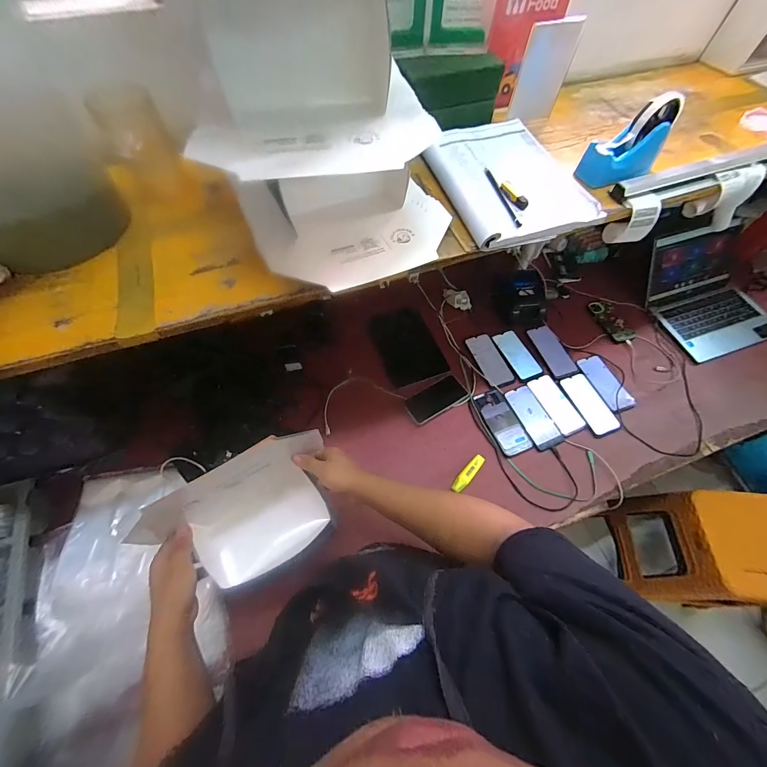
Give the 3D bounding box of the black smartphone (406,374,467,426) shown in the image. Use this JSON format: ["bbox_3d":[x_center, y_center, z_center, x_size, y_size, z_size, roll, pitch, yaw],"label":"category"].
[{"bbox_3d":[0.132,0.039,0.833,0.161,0.016,0.075,-30,65,-15],"label":"black smartphone"}]

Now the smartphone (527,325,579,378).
[{"bbox_3d":[0.470,-0.090,0.908,0.073,0.010,0.164,-19,62,-10],"label":"smartphone"}]

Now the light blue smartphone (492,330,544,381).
[{"bbox_3d":[0.370,-0.079,0.907,0.062,0.009,0.159,-24,62,3],"label":"light blue smartphone"}]

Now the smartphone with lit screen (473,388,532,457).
[{"bbox_3d":[0.295,0.092,0.808,0.079,0.006,0.169,-17,62,-8],"label":"smartphone with lit screen"}]

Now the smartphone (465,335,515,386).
[{"bbox_3d":[0.295,-0.066,0.904,0.079,0.007,0.164,-19,62,-9],"label":"smartphone"}]

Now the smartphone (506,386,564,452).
[{"bbox_3d":[0.374,0.081,0.813,0.075,0.008,0.166,-18,62,-9],"label":"smartphone"}]

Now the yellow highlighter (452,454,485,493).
[{"bbox_3d":[0.195,0.204,0.742,0.108,0.015,0.029,-41,68,-19],"label":"yellow highlighter"}]

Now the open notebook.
[{"bbox_3d":[0.211,-0.360,0.563,0.233,0.027,0.293,-18,62,-9],"label":"open notebook"}]

